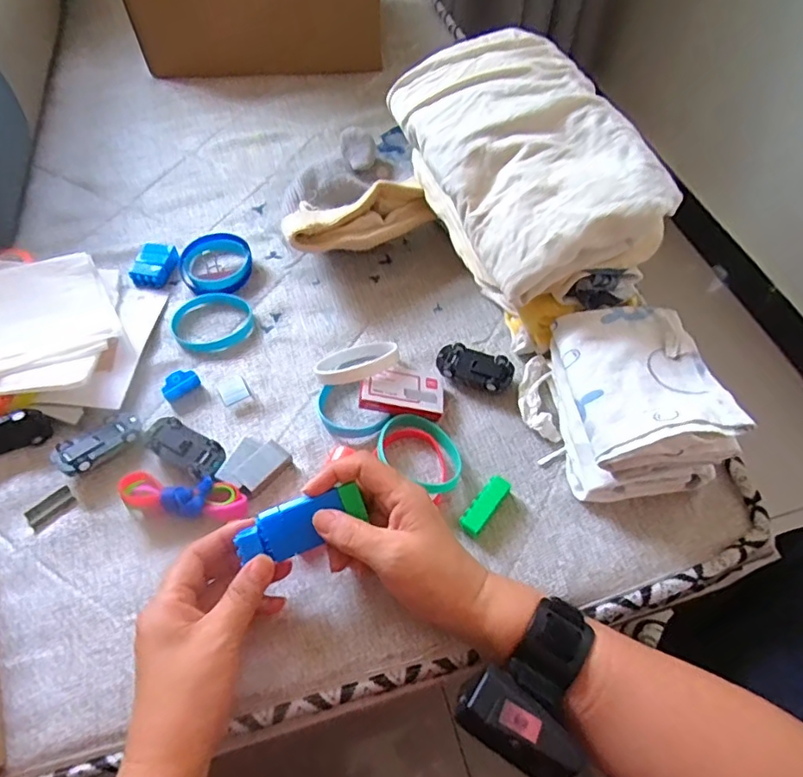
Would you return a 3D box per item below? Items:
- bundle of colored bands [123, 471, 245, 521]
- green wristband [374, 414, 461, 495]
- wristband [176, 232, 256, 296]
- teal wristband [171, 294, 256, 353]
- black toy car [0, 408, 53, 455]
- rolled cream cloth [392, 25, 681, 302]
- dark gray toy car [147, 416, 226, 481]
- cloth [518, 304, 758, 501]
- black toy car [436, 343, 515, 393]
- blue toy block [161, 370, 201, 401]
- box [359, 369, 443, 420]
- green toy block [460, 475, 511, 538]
[{"bbox_3d":[-0.159,0.083,0.413,0.091,0.026,0.030,4,57,2],"label":"bundle of colored bands"},{"bbox_3d":[0.019,0.048,0.441,0.069,0.026,0.055,31,62,18],"label":"green wristband"},{"bbox_3d":[-0.183,-0.124,0.548,0.067,0.022,0.067,32,63,19],"label":"wristband"},{"bbox_3d":[-0.173,-0.060,0.511,0.074,0.014,0.059,-1,57,-1],"label":"teal wristband"},{"bbox_3d":[-0.316,0.035,0.440,0.064,0.033,0.020,-20,60,-13],"label":"black toy car"},{"bbox_3d":[0.098,-0.194,0.472,0.140,0.095,0.267,-19,59,-12],"label":"rolled cream cloth"},{"bbox_3d":[-0.168,0.047,0.438,0.064,0.020,0.030,28,61,17],"label":"dark gray toy car"},{"bbox_3d":[0.161,0.009,0.419,0.110,0.092,0.135,-10,58,-6],"label":"cloth"},{"bbox_3d":[0.062,-0.015,0.481,0.065,0.022,0.033,20,59,12],"label":"black toy car"},{"bbox_3d":[-0.188,-0.004,0.474,0.031,0.020,0.014,-27,61,-16],"label":"blue toy block"},{"bbox_3d":[0.000,0.003,0.461,0.067,0.012,0.038,12,56,-10],"label":"box"},{"bbox_3d":[0.064,0.089,0.423,0.018,0.015,0.049,34,63,20],"label":"green toy block"}]

